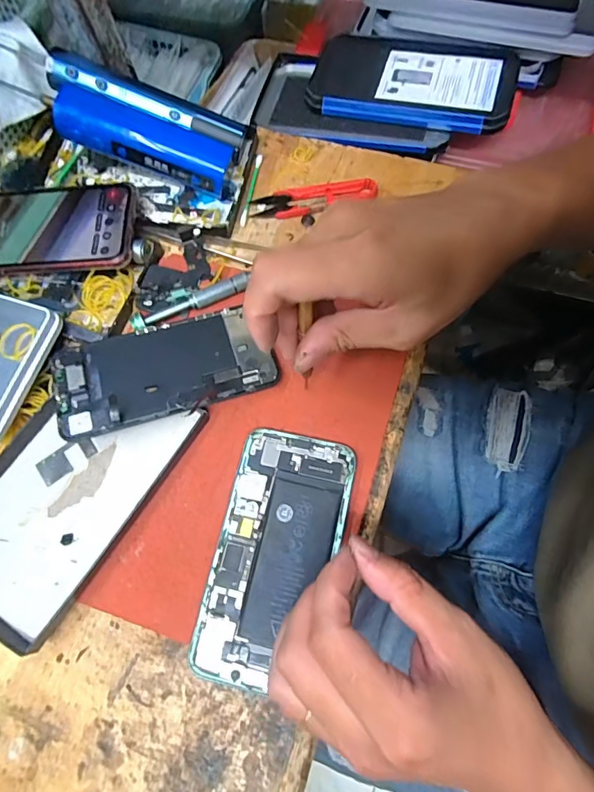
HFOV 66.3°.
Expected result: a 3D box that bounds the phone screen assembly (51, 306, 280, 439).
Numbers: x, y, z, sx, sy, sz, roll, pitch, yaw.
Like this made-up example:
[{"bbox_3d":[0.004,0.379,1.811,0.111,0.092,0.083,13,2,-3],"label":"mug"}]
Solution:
[{"bbox_3d":[-0.091,-0.021,0.311,0.142,0.007,0.070,-15,65,-11],"label":"phone screen assembly"}]

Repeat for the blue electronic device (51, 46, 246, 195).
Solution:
[{"bbox_3d":[-0.123,-0.215,0.360,0.151,0.030,0.065,21,73,-9],"label":"blue electronic device"}]

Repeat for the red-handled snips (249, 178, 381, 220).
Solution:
[{"bbox_3d":[0.014,-0.162,0.371,0.102,0.009,0.024,-8,71,1],"label":"red-handled snips"}]

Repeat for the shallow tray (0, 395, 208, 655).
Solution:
[{"bbox_3d":[-0.153,0.060,0.298,0.099,0.015,0.167,30,76,12],"label":"shallow tray"}]

